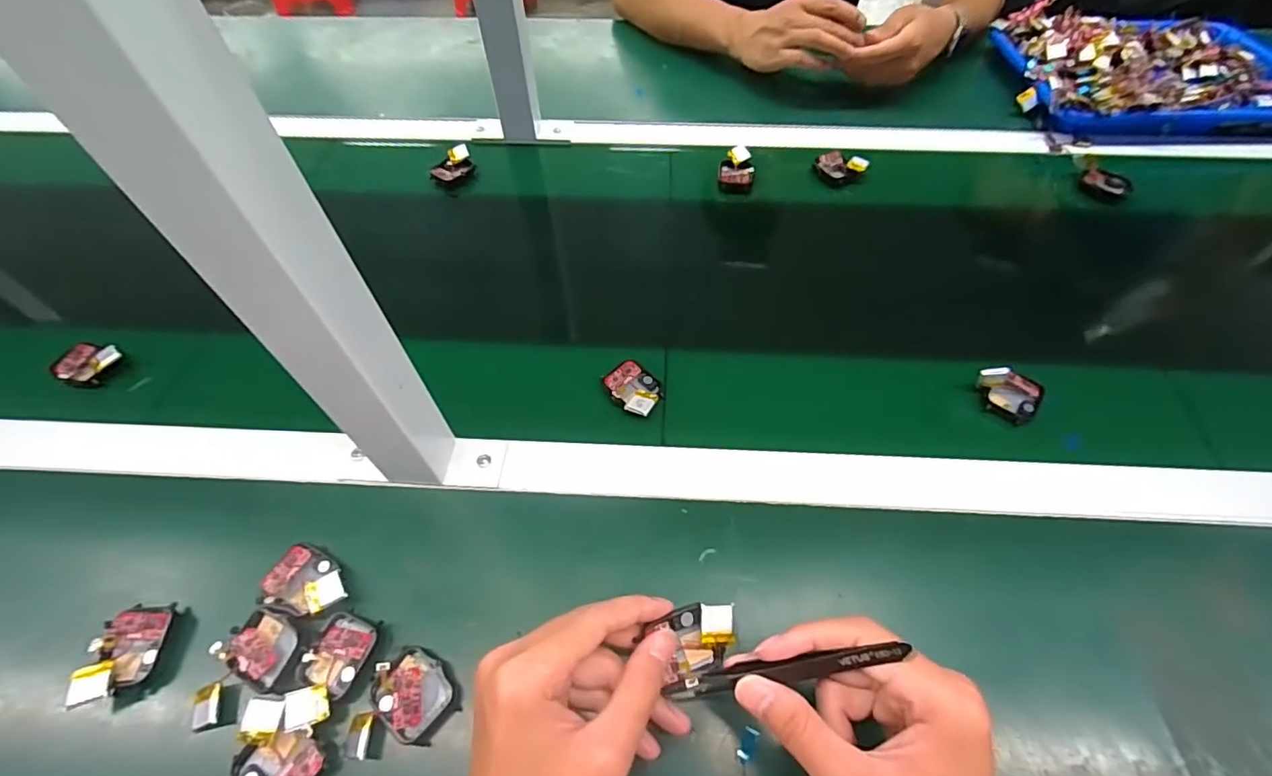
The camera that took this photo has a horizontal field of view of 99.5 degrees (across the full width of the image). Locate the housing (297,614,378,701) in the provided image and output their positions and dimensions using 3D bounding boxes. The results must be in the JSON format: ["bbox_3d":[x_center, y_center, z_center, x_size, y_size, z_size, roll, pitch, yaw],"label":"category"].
[{"bbox_3d":[-0.176,0.158,0.320,0.035,0.011,0.040,18,58,13],"label":"housing"}]

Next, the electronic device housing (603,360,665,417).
[{"bbox_3d":[-0.001,-0.001,0.430,0.039,0.010,0.052,-39,63,-22],"label":"electronic device housing"}]

